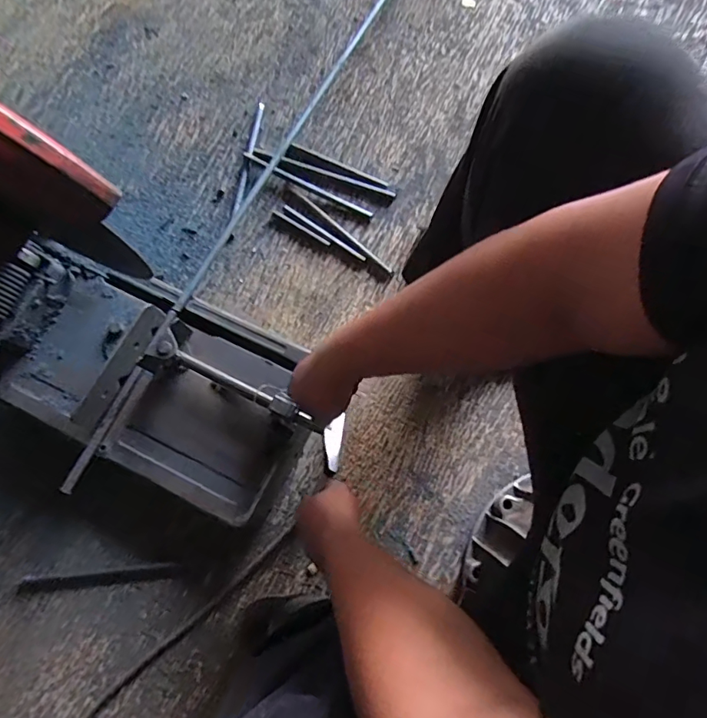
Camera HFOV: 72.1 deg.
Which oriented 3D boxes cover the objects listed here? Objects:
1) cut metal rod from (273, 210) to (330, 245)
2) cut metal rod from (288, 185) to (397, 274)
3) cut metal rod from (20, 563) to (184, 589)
[{"bbox_3d":[-0.086,-0.215,0.795,0.109,0.005,0.007,32,77,9],"label":"cut metal rod"},{"bbox_3d":[-0.023,-0.213,0.794,0.226,0.004,0.009,41,79,11],"label":"cut metal rod"},{"bbox_3d":[-0.346,0.300,0.668,0.219,0.008,0.021,-5,74,0],"label":"cut metal rod"}]

